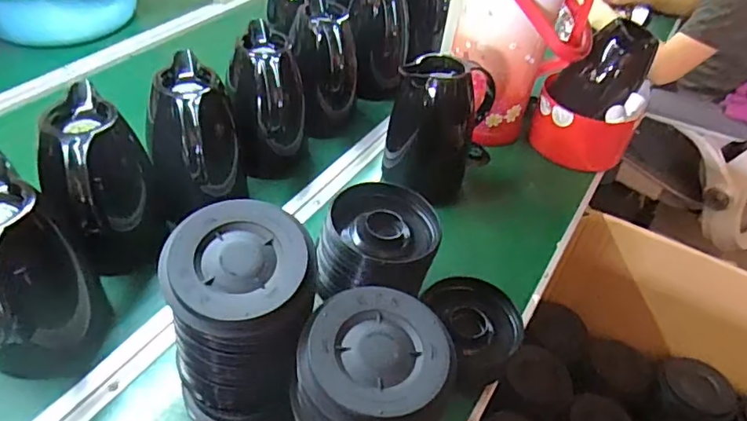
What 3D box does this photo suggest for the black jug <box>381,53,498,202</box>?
[{"bbox_3d":[0.093,-0.127,0.814,0.134,0.196,0.115,16,44,10],"label":"black jug"}]

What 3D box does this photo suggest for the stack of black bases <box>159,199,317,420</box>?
[{"bbox_3d":[-0.116,0.117,0.509,0.118,0.234,0.123,13,44,7],"label":"stack of black bases"}]

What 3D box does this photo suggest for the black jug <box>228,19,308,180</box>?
[{"bbox_3d":[-0.154,-0.152,0.819,0.106,0.191,0.148,-2,44,-9],"label":"black jug"}]

